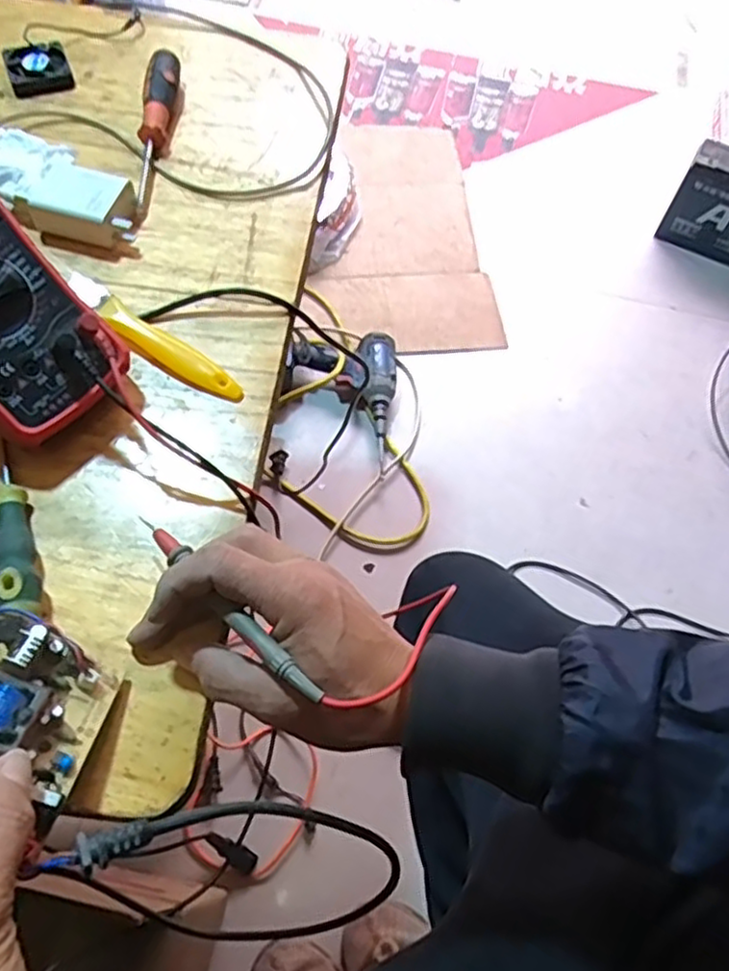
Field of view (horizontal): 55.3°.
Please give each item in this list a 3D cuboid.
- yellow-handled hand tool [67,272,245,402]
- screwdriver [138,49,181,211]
[{"bbox_3d":[-0.139,-0.096,0.457,0.138,0.017,0.023,33,64,13],"label":"yellow-handled hand tool"},{"bbox_3d":[-0.164,-0.285,0.549,0.025,0.018,0.154,1,62,-4],"label":"screwdriver"}]

